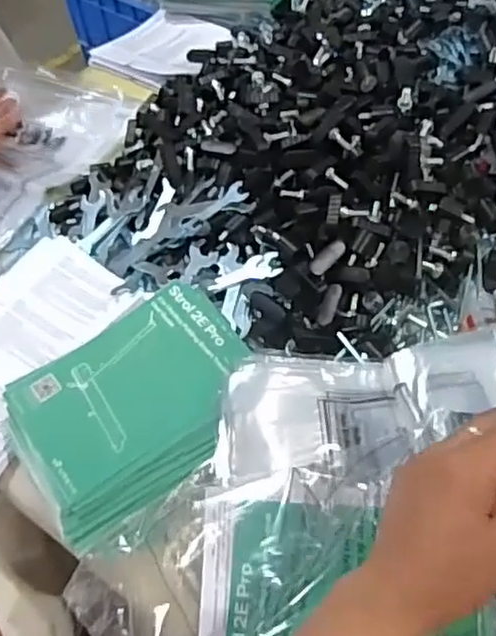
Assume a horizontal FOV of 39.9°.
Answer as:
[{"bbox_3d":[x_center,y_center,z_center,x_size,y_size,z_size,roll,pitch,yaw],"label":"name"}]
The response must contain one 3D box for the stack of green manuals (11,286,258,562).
[{"bbox_3d":[-0.085,0.068,0.547,0.196,0.040,0.157,-31,53,-19],"label":"stack of green manuals"}]

